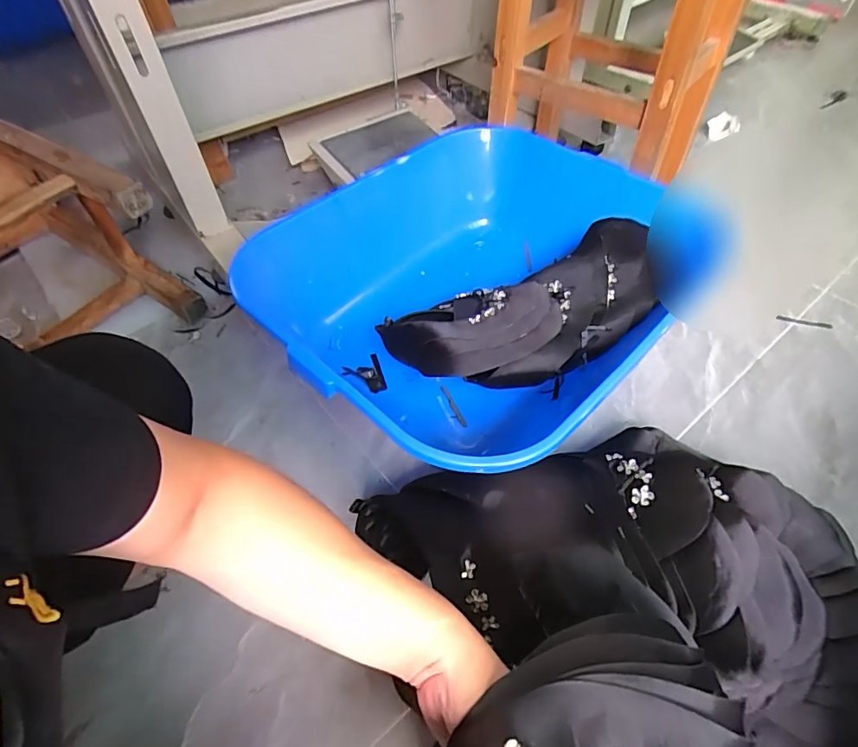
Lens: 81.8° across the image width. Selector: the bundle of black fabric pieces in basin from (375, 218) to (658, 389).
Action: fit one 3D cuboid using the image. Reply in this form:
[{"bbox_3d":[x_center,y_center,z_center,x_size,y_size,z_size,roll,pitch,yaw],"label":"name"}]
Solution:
[{"bbox_3d":[0.153,-0.090,0.747,0.426,0.128,0.207,-19,54,-12],"label":"bundle of black fabric pieces in basin"}]

